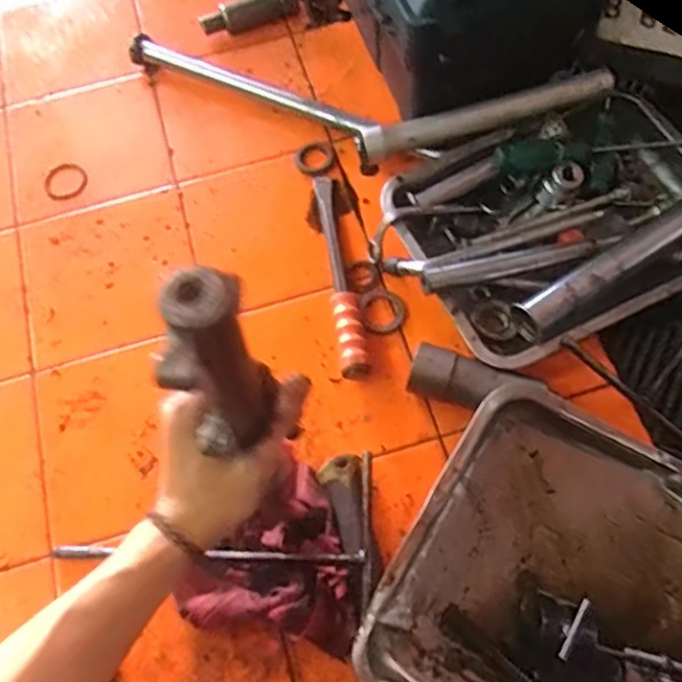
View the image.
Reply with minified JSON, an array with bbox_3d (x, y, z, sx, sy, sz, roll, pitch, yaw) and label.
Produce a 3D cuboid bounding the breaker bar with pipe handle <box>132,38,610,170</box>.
[{"bbox_3d":[0.000,-0.290,0.789,0.608,0.075,0.143,13,68,9],"label":"breaker bar with pipe handle"}]

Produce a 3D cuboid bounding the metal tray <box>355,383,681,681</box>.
[{"bbox_3d":[0.237,0.245,0.543,0.379,0.073,0.301,29,71,15],"label":"metal tray"}]

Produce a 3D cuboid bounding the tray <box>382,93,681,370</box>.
[{"bbox_3d":[0.241,-0.137,0.711,0.364,0.072,0.267,-26,67,-8],"label":"tray"}]

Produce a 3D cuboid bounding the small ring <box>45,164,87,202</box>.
[{"bbox_3d":[-0.348,-0.200,0.812,0.053,0.004,0.055,-26,67,-8],"label":"small ring"}]

